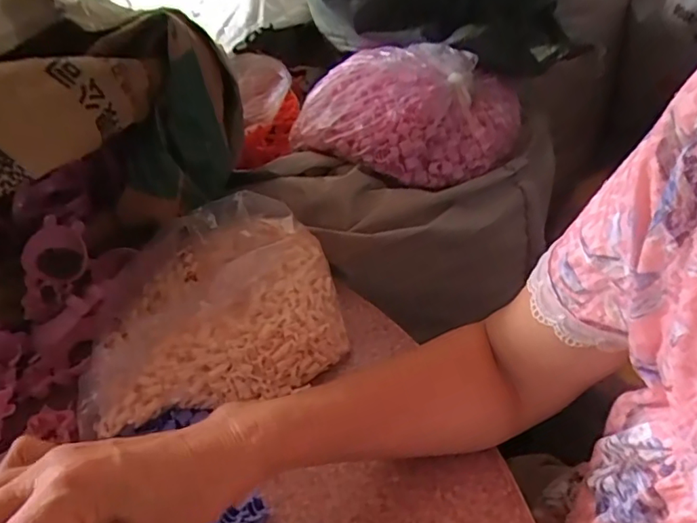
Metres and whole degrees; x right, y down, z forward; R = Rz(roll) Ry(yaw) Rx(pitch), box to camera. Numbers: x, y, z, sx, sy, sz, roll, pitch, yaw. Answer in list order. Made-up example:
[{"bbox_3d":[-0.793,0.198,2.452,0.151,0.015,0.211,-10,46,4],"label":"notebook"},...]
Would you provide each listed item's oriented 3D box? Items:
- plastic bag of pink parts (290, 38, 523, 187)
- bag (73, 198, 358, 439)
[{"bbox_3d":[0.069,-0.199,0.691,0.290,0.101,0.229,9,41,19],"label":"plastic bag of pink parts"},{"bbox_3d":[-0.125,0.032,0.477,0.224,0.087,0.175,-15,37,-10],"label":"bag"}]

